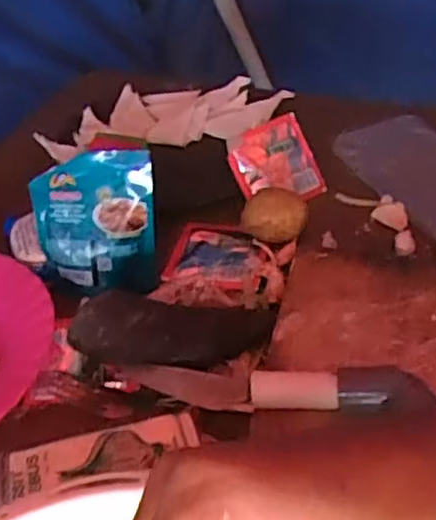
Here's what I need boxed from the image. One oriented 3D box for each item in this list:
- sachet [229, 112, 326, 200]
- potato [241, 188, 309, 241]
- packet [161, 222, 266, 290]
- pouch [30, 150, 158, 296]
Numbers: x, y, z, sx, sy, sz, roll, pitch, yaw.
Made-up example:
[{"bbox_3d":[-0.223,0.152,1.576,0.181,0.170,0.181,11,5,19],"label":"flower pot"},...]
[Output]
[{"bbox_3d":[0.052,-0.085,0.632,0.080,0.076,0.012,-25,7,-21],"label":"sachet"},{"bbox_3d":[0.048,-0.038,0.590,0.054,0.037,0.045,-8,38,-4],"label":"potato"},{"bbox_3d":[0.001,-0.007,0.584,0.080,0.012,0.072,6,45,18],"label":"packet"},{"bbox_3d":[-0.093,-0.030,0.527,0.090,0.098,0.035,0,35,4],"label":"pouch"}]

